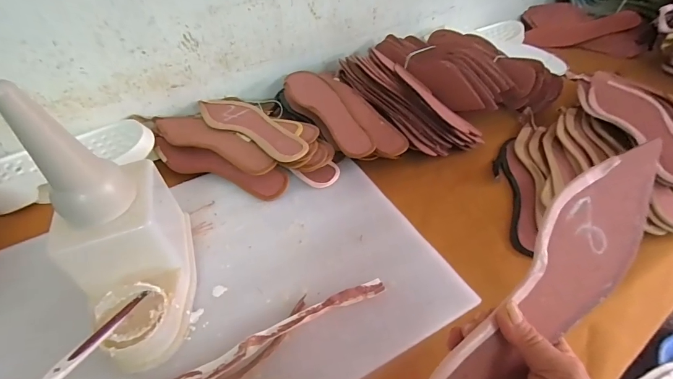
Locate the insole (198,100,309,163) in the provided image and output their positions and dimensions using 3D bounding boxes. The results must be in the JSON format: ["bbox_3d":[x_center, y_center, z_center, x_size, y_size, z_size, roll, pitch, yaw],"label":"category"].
[{"bbox_3d":[-0.136,-0.106,0.568,0.239,0.011,0.074,28,54,30],"label":"insole"}]

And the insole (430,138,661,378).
[{"bbox_3d":[0.162,0.070,0.255,0.067,0.006,0.247,40,84,-2],"label":"insole"}]

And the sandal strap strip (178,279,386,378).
[{"bbox_3d":[-0.113,0.170,0.340,0.364,0.010,0.023,-24,47,-17],"label":"sandal strap strip"}]

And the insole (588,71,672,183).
[{"bbox_3d":[0.451,-0.108,0.520,0.088,0.015,0.287,-7,44,8],"label":"insole"}]

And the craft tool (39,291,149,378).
[{"bbox_3d":[-0.226,0.144,0.313,0.009,0.014,0.147,6,23,12],"label":"craft tool"}]

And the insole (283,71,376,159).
[{"bbox_3d":[-0.016,-0.133,0.588,0.068,0.009,0.239,-26,55,-18],"label":"insole"}]

